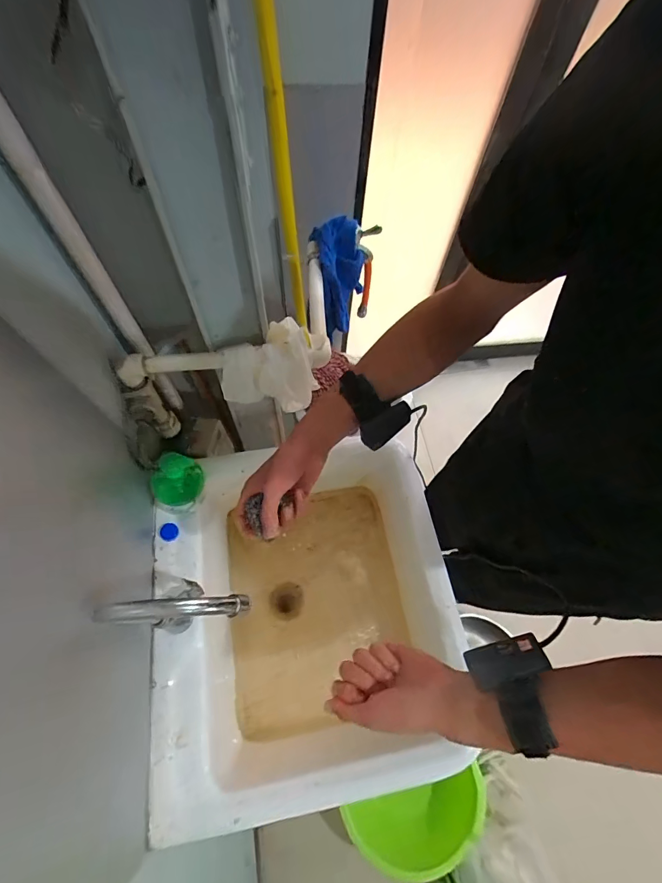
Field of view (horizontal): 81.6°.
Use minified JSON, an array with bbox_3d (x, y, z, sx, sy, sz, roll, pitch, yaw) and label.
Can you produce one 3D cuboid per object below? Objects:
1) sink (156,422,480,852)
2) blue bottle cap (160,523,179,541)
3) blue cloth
[{"bbox_3d":[-0.055,0.299,0.718,0.474,0.205,0.529,-9,65,-7],"label":"sink"},{"bbox_3d":[-0.285,0.159,0.675,0.028,0.013,0.028,1,64,-2],"label":"blue bottle cap"},{"bbox_3d":[0.016,-0.324,0.766,0.096,0.089,0.209,-2,108,-3],"label":"blue cloth"}]

